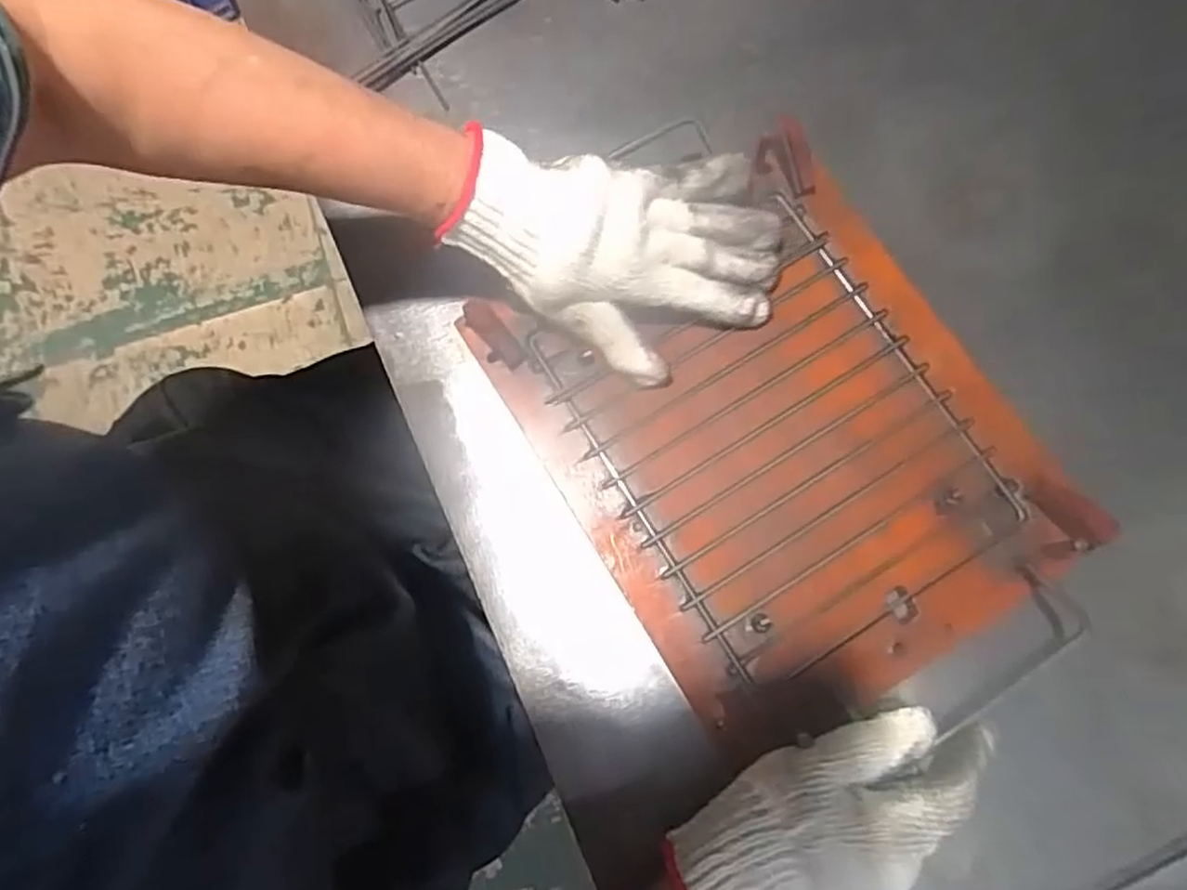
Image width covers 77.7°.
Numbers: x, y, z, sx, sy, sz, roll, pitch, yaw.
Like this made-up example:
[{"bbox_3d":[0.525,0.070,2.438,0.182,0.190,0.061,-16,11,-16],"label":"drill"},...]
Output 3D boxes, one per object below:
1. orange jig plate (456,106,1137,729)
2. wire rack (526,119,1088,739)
[{"bbox_3d":[0.104,-0.006,0.431,0.244,0.022,0.293,-32,79,-6],"label":"orange jig plate"},{"bbox_3d":[0.119,0.017,0.420,0.193,0.007,0.309,-32,79,-6],"label":"wire rack"}]

